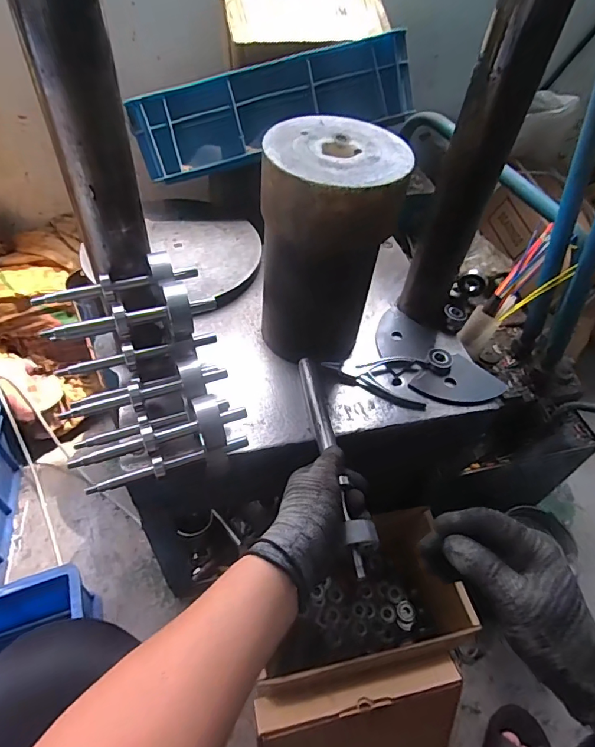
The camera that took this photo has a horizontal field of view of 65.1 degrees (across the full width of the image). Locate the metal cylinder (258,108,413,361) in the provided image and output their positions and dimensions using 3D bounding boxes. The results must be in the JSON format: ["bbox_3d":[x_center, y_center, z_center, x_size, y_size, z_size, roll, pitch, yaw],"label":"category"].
[{"bbox_3d":[0.034,-0.139,0.549,0.140,0.254,0.155,13,50,5],"label":"metal cylinder"}]

